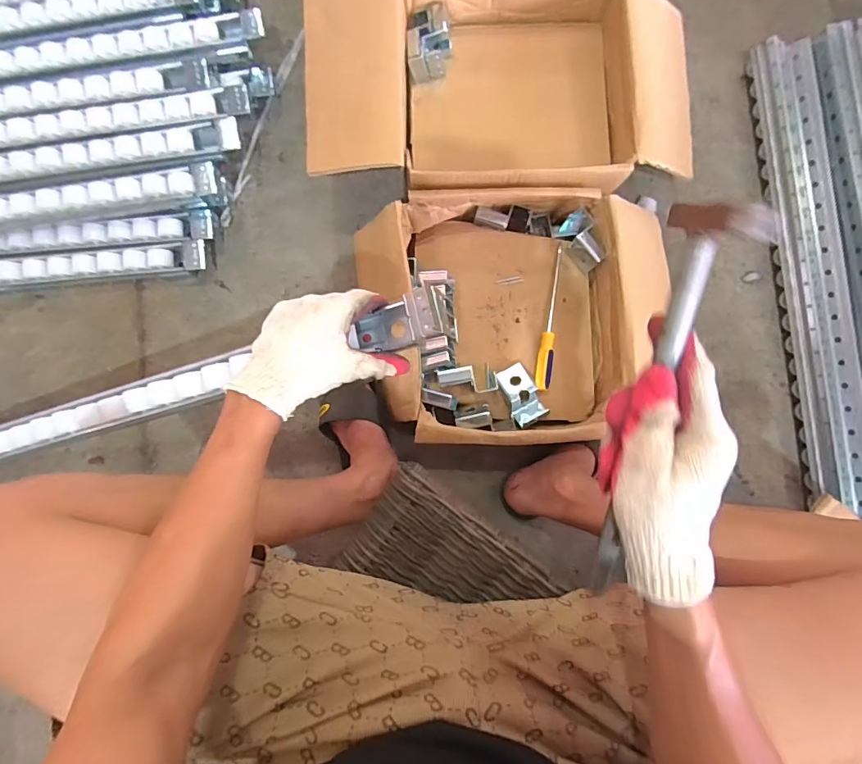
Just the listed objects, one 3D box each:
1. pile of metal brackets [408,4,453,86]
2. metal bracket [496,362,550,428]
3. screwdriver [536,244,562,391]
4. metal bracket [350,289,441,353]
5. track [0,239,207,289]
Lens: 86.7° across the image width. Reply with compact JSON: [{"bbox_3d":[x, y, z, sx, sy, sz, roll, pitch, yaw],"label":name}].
[{"bbox_3d":[-0.001,-0.506,0.687,0.066,0.035,0.100,-3,86,-2],"label":"pile of metal brackets"},{"bbox_3d":[0.128,0.018,0.646,0.045,0.031,0.083,-28,88,-4],"label":"metal bracket"},{"bbox_3d":[0.176,-0.096,0.663,0.025,0.025,0.216,10,86,-1],"label":"screwdriver"},{"bbox_3d":[-0.037,-0.055,0.436,0.042,0.101,0.045,-3,85,-40],"label":"metal bracket"},{"bbox_3d":[-0.785,-0.147,0.676,0.890,0.049,0.047,-6,86,-2],"label":"track"}]

